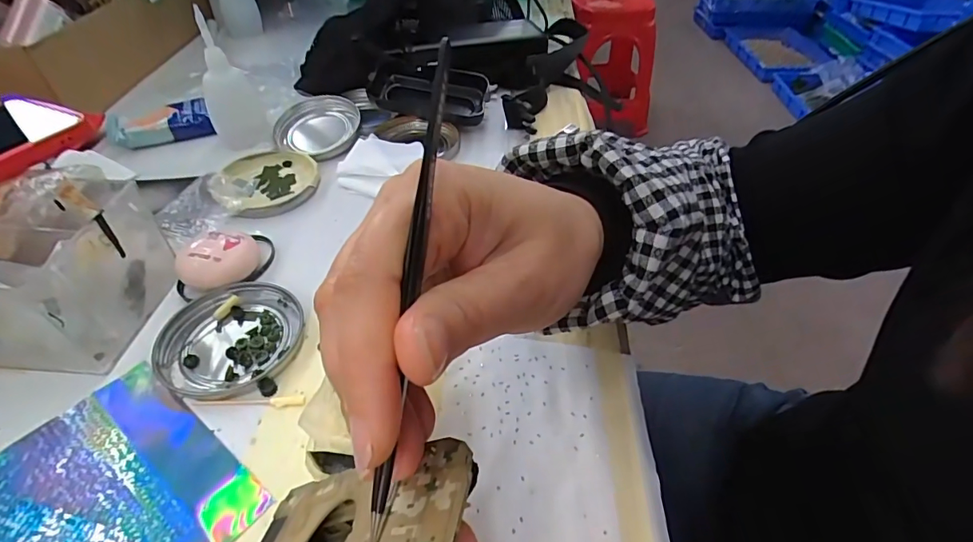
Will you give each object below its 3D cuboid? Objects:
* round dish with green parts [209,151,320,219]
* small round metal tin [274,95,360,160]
[{"bbox_3d":[-0.180,-0.074,0.390,0.078,0.014,0.081,1,46,-1],"label":"round dish with green parts"},{"bbox_3d":[-0.157,-0.134,0.437,0.076,0.017,0.076,-7,46,-8],"label":"small round metal tin"}]

